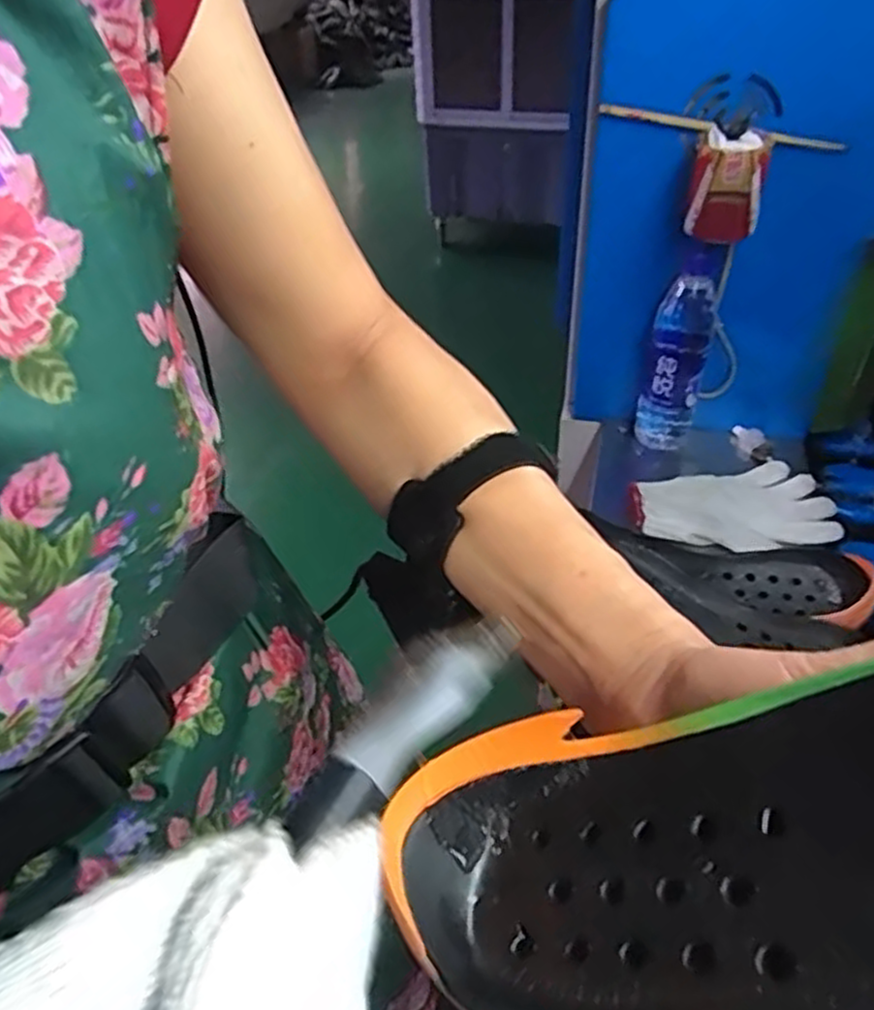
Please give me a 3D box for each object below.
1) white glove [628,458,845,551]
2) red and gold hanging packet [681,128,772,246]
[{"bbox_3d":[0.311,0.001,0.797,0.197,0.031,0.113,1,38,4],"label":"white glove"},{"bbox_3d":[0.269,-0.296,0.697,0.063,0.087,0.061,11,40,16],"label":"red and gold hanging packet"}]

